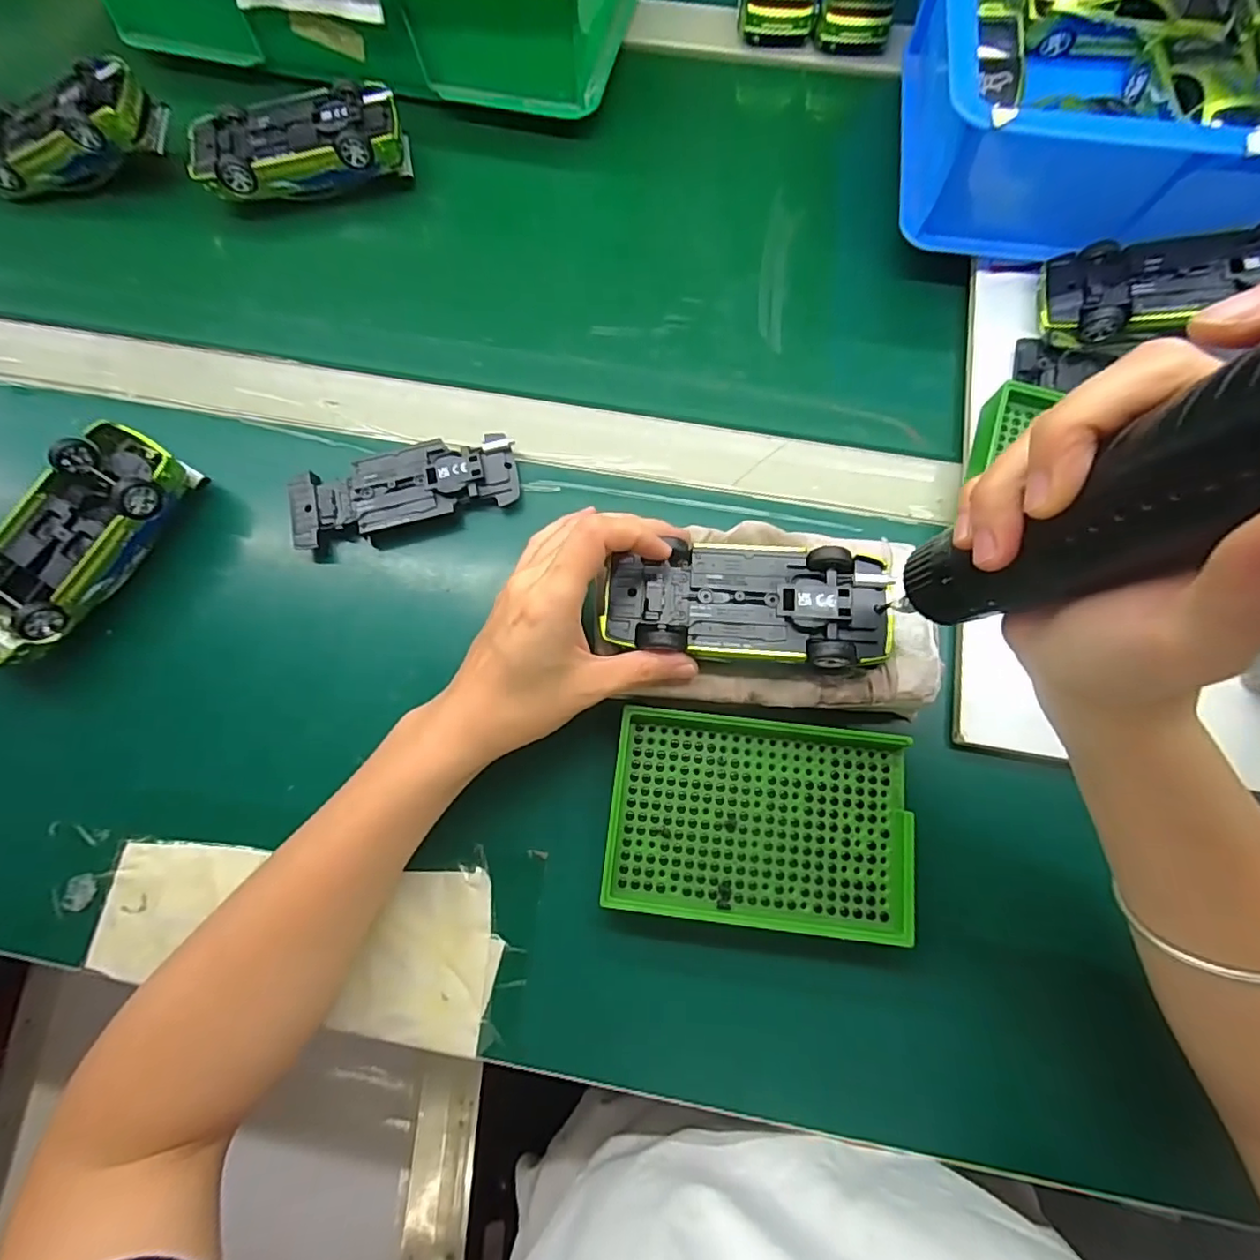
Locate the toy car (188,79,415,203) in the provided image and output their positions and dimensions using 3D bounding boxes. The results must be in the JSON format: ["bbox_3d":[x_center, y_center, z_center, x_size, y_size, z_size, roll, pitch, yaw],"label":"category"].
[{"bbox_3d":[-0.211,-0.310,0.385,0.127,0.038,0.057,-9,75,-1],"label":"toy car"}]

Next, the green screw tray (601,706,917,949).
[{"bbox_3d":[0.060,0.090,0.279,0.134,0.024,0.091,6,75,3],"label":"green screw tray"}]

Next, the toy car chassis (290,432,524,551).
[{"bbox_3d":[-0.125,-0.078,0.329,0.123,0.015,0.046,-13,75,-2],"label":"toy car chassis"}]

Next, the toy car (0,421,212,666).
[{"bbox_3d":[-0.292,-0.044,0.313,0.060,0.039,0.133,32,78,10],"label":"toy car"}]

